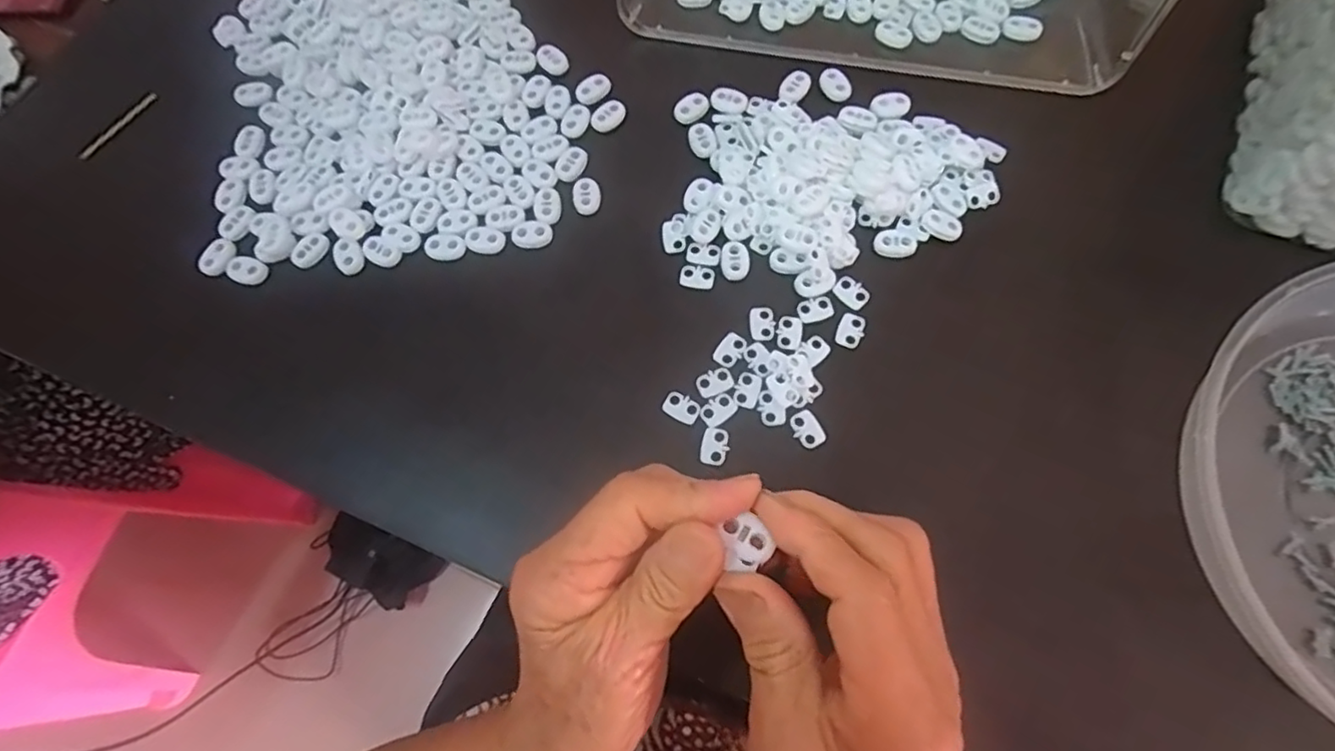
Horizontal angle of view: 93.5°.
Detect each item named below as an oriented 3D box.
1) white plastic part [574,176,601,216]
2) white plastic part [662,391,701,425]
[{"bbox_3d":[-0.047,-0.104,0.363,0.015,0.004,0.022,-4,72,1],"label":"white plastic part"},{"bbox_3d":[0.008,0.017,0.322,0.018,0.004,0.014,29,75,11],"label":"white plastic part"}]

